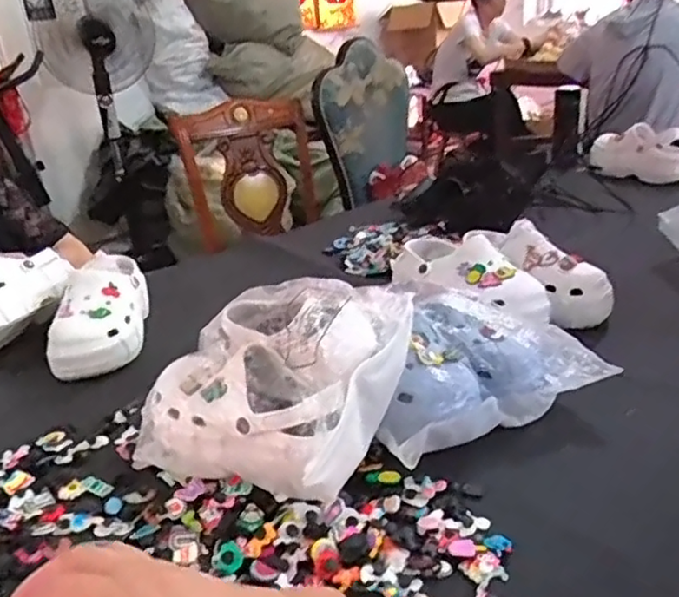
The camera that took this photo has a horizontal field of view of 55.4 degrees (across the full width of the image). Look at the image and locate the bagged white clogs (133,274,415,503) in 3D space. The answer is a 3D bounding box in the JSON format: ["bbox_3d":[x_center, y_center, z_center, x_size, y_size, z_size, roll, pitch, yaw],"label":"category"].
[{"bbox_3d":[-0.048,0.080,0.685,0.258,0.155,0.266,13,30,33],"label":"bagged white clogs"}]

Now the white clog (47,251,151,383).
[{"bbox_3d":[-0.334,0.018,0.926,0.101,0.087,0.222,-2,42,4],"label":"white clog"}]

